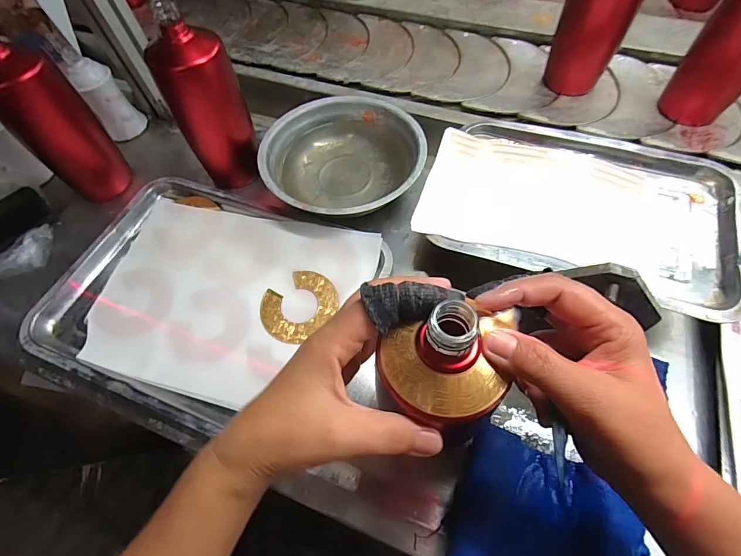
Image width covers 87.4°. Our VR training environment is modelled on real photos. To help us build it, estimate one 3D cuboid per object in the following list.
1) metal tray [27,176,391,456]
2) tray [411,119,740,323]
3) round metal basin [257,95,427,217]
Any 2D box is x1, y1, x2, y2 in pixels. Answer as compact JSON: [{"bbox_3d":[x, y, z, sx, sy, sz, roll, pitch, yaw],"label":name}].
[{"bbox_3d":[-0.186,0.015,0.430,0.326,0.027,0.262,21,66,14],"label":"metal tray"},{"bbox_3d":[0.221,-0.079,0.428,0.307,0.052,0.212,18,65,12],"label":"tray"},{"bbox_3d":[-0.035,-0.153,0.491,0.191,0.043,0.191,-2,62,3],"label":"round metal basin"}]

